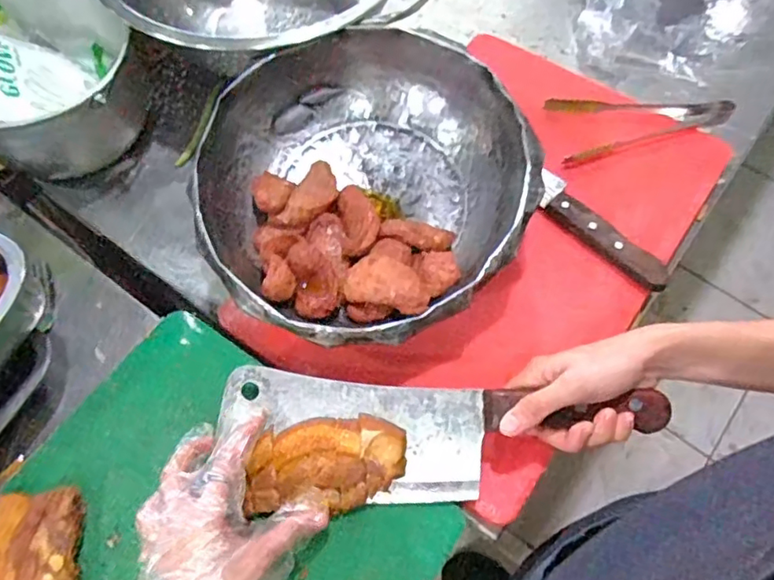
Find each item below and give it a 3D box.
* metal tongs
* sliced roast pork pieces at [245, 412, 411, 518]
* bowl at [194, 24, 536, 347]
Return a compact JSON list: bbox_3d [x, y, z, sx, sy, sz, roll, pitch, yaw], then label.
[{"bbox_3d":[0.251,-0.179,0.595,0.178,0.020,0.075,-15,69,-7],"label":"metal tongs"},{"bbox_3d":[-0.044,0.126,0.423,0.113,0.029,0.061,-8,65,-3],"label":"sliced roast pork pieces"},{"bbox_3d":[-0.019,-0.086,0.506,0.260,0.090,0.273,0,64,0],"label":"bowl"}]

